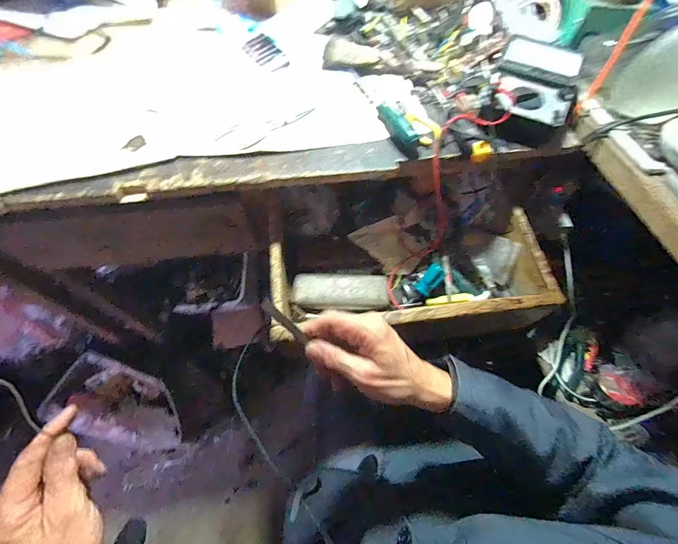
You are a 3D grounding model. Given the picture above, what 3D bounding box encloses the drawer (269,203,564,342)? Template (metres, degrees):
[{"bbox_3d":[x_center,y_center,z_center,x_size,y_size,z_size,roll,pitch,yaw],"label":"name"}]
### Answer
[{"bbox_3d":[0.097,-0.010,0.511,0.387,0.100,0.243,-6,61,-6],"label":"drawer"}]

